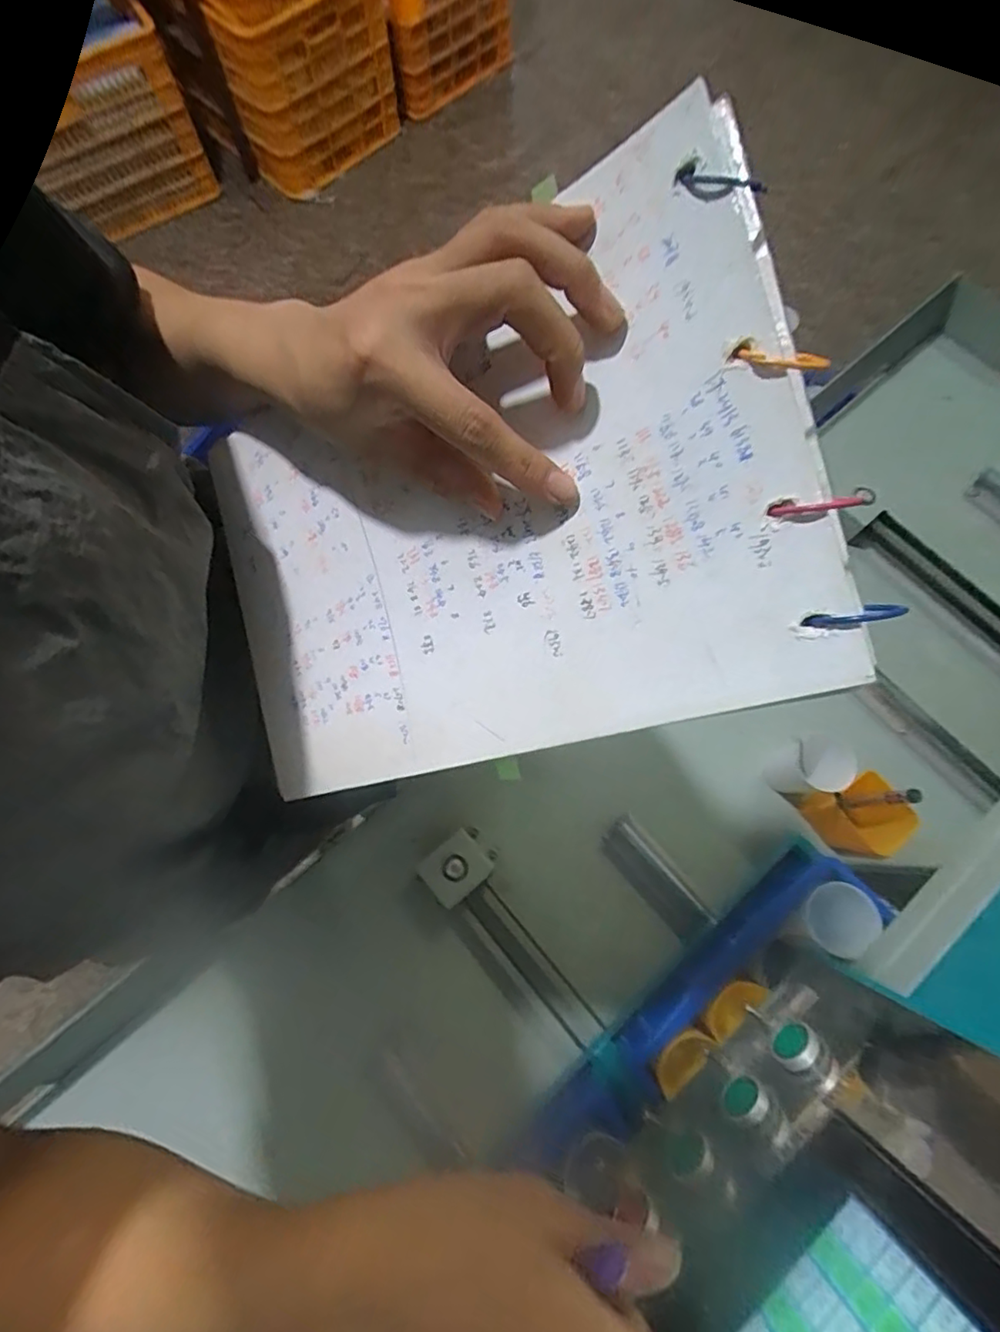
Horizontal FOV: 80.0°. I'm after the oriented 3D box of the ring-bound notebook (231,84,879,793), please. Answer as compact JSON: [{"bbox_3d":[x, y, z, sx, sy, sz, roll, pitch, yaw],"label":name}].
[{"bbox_3d":[-0.022,-0.050,0.264,0.284,0.010,0.188,-14,88,32],"label":"ring-bound notebook"}]

